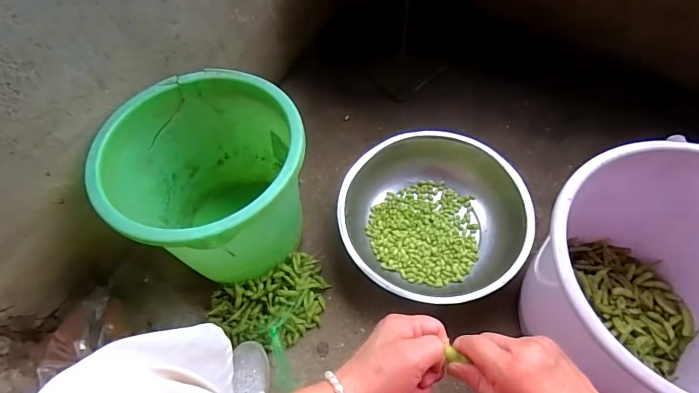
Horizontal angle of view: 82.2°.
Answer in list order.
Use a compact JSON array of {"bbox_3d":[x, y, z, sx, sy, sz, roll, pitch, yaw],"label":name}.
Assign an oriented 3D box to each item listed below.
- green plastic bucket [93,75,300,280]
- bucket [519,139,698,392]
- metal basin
[{"bbox_3d":[-0.226,-0.005,0.746,0.311,0.328,0.301,-2,61,3],"label":"green plastic bucket"},{"bbox_3d":[0.431,0.139,0.580,0.336,0.271,0.334,-2,61,3],"label":"bucket"},{"bbox_3d":[0.163,0.046,0.808,0.347,0.107,0.344,-2,61,3],"label":"metal basin"}]

